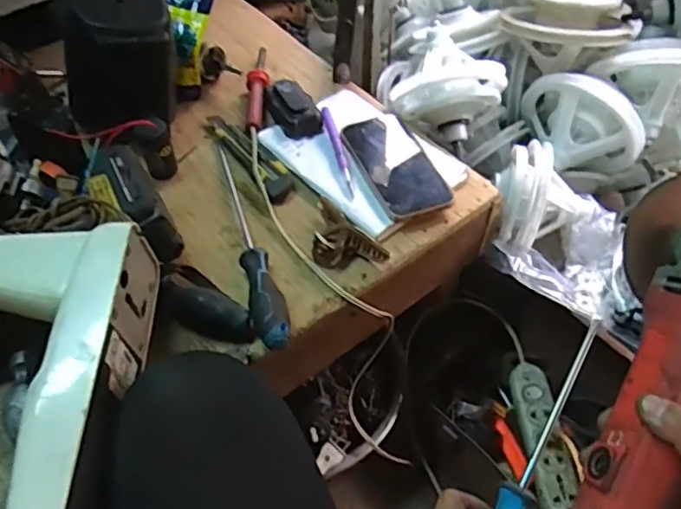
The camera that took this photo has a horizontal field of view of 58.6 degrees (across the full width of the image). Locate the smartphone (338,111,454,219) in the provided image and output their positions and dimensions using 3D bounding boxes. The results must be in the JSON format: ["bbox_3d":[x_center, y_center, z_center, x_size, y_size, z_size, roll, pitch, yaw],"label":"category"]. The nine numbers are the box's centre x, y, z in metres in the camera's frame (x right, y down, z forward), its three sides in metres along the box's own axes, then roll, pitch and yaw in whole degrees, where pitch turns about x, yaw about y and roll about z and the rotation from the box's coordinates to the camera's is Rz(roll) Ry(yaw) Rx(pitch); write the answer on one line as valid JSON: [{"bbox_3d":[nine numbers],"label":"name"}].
[{"bbox_3d":[0.061,-0.110,0.706,0.084,0.013,0.170,-17,54,-14],"label":"smartphone"}]

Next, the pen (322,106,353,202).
[{"bbox_3d":[-0.002,-0.123,0.713,0.012,0.012,0.151,-11,52,-10],"label":"pen"}]

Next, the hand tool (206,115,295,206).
[{"bbox_3d":[-0.111,-0.123,0.722,0.034,0.012,0.176,-30,58,-23],"label":"hand tool"}]

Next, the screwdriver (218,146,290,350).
[{"bbox_3d":[-0.101,-0.021,0.636,0.032,0.038,0.285,-14,53,-12],"label":"screwdriver"}]

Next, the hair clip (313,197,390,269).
[{"bbox_3d":[-0.004,-0.015,0.632,0.051,0.037,0.099,-36,61,-26],"label":"hair clip"}]

